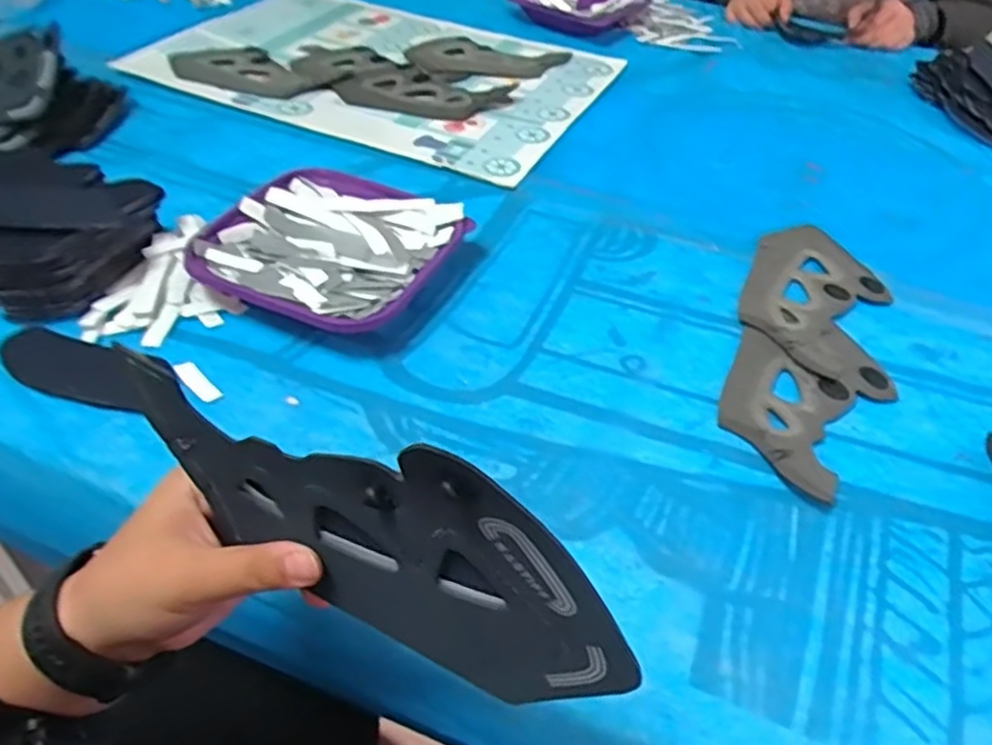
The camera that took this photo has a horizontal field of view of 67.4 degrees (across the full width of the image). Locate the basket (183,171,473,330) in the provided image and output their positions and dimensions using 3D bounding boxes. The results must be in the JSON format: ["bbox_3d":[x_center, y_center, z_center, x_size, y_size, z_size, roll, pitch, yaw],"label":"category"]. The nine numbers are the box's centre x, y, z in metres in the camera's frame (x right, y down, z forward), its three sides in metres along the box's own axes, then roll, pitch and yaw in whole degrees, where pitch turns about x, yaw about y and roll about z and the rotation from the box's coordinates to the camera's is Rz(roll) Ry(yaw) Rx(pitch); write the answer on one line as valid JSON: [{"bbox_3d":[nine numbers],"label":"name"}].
[{"bbox_3d":[-0.132,-0.099,0.618,0.189,0.046,0.184,13,45,9],"label":"basket"}]

